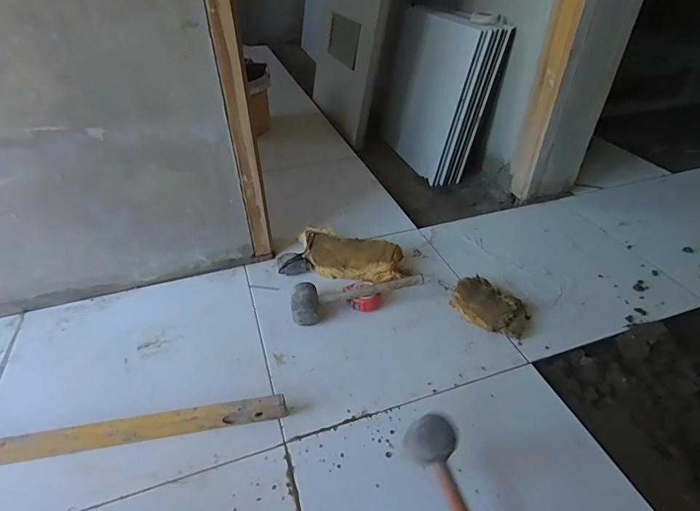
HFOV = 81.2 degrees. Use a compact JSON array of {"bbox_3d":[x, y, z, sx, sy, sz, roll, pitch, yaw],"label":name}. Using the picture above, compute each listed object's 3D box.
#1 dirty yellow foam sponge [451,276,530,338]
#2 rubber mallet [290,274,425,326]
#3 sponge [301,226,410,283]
[{"bbox_3d":[0.311,0.111,0.899,0.163,0.051,0.117,29,48,32],"label":"dirty yellow foam sponge"},{"bbox_3d":[0.014,0.088,0.904,0.287,0.073,0.092,-8,39,-9],"label":"rubber mallet"},{"bbox_3d":[-0.007,0.007,1.024,0.290,0.072,0.116,14,42,18],"label":"sponge"}]

